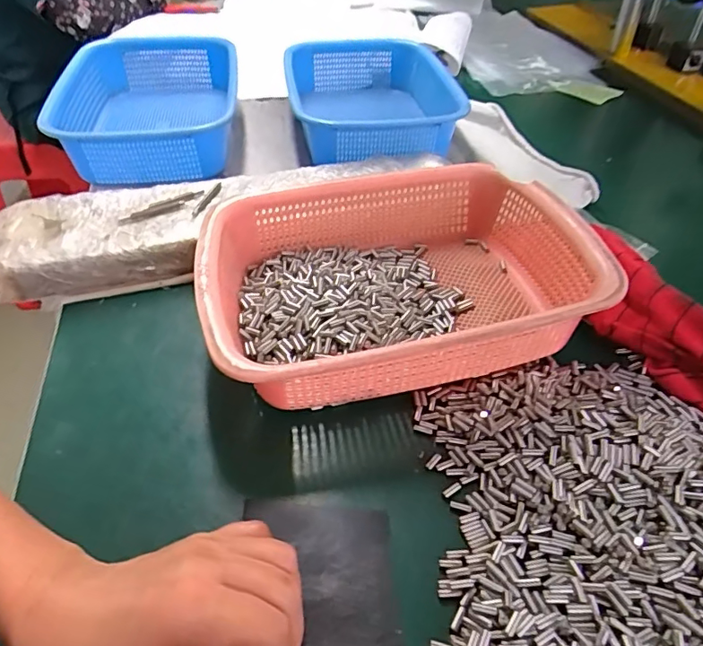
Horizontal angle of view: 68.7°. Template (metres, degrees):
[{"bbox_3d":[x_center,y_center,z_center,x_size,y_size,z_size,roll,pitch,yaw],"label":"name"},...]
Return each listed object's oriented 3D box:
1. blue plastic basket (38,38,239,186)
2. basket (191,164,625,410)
[{"bbox_3d":[-0.252,-0.270,0.659,0.202,0.092,0.284,-6,45,-4],"label":"blue plastic basket"},{"bbox_3d":[0.034,-0.035,0.418,0.295,0.075,0.215,-12,46,-10],"label":"basket"}]

